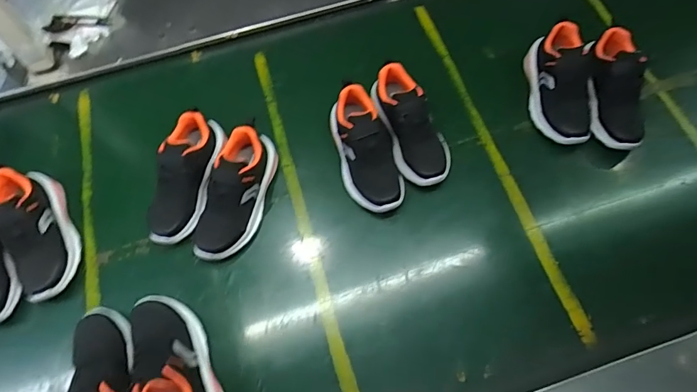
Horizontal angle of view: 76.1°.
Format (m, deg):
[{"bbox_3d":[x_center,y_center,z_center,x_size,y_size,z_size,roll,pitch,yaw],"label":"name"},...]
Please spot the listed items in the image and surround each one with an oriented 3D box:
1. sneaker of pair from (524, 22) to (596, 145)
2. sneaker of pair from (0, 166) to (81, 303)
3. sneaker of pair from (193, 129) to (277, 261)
[{"bbox_3d":[0.375,-0.200,0.774,0.104,0.086,0.207,5,65,6],"label":"sneaker of pair"},{"bbox_3d":[-0.498,0.059,0.718,0.081,0.105,0.212,-22,66,-8],"label":"sneaker of pair"},{"bbox_3d":[-0.180,-0.004,0.719,0.078,0.096,0.215,13,67,10],"label":"sneaker of pair"}]

